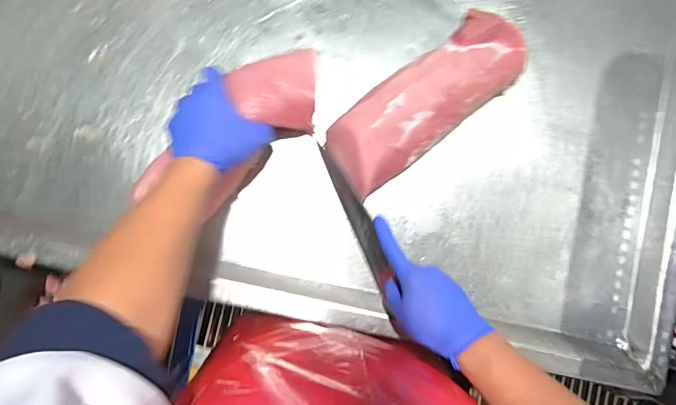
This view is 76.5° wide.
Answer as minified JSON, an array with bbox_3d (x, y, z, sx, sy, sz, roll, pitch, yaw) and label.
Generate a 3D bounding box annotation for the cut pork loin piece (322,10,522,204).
[{"bbox_3d":[0.112,-0.133,0.558,0.280,0.059,0.108,-38,88,-6],"label":"cut pork loin piece"}]

